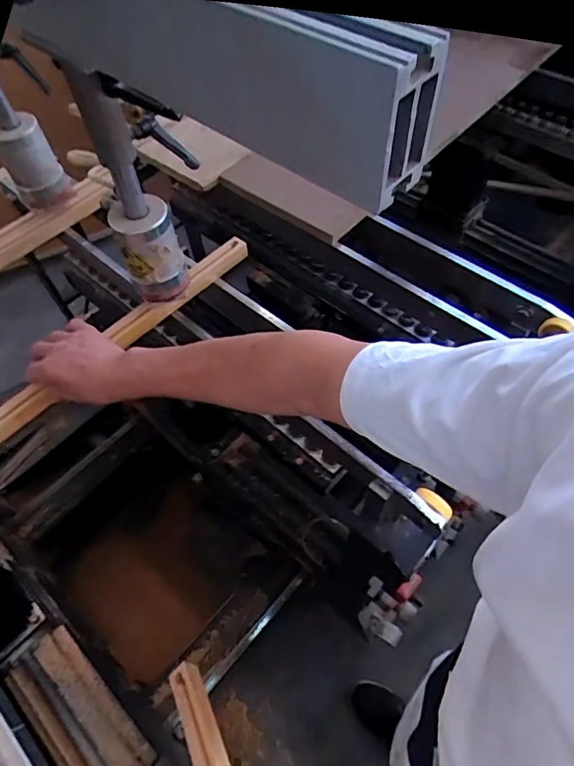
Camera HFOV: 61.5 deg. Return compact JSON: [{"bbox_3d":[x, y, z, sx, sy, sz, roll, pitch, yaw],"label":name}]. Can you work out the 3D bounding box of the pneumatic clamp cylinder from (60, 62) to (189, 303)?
[{"bbox_3d":[-0.163,-0.192,0.522,0.067,0.253,0.061,-21,58,-10],"label":"pneumatic clamp cylinder"}]

